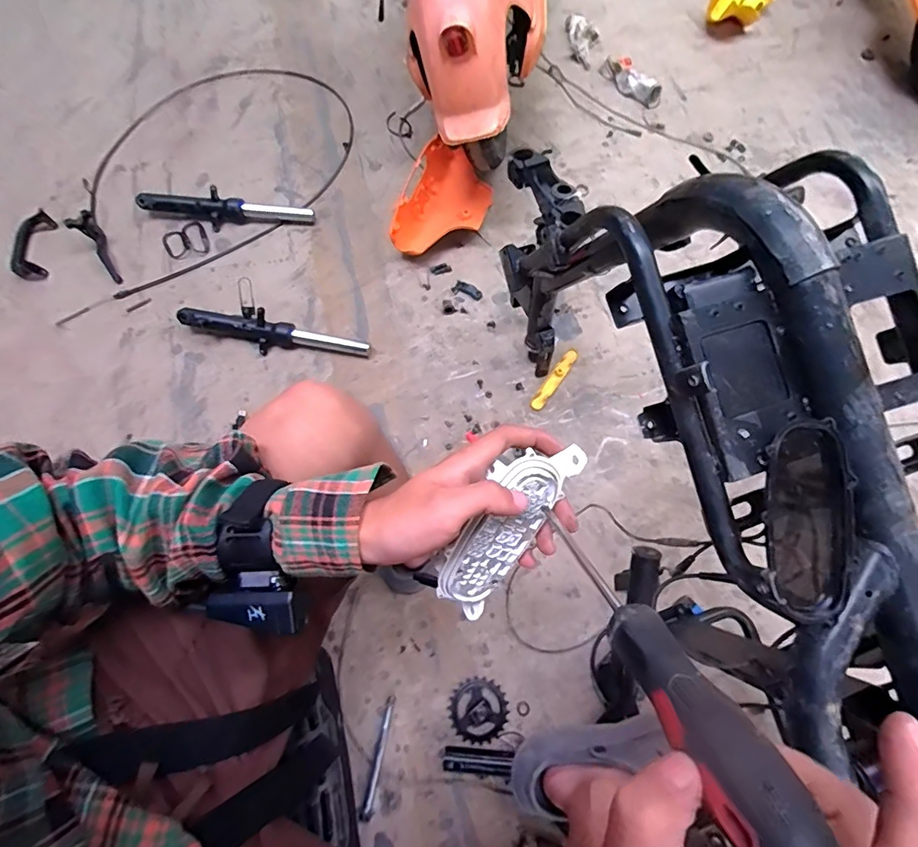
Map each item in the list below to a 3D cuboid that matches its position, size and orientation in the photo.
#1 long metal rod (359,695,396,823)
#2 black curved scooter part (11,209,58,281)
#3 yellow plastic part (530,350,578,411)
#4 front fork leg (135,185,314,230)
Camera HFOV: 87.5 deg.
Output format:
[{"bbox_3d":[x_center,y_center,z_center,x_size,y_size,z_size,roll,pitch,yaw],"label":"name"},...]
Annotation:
[{"bbox_3d":[-0.115,0.482,0.694,0.016,0.016,0.152,12,70,3],"label":"long metal rod"},{"bbox_3d":[-0.831,-0.351,0.933,0.060,0.044,0.144,0,69,0],"label":"black curved scooter part"},{"bbox_3d":[0.186,-0.086,0.925,0.024,0.006,0.150,34,73,10],"label":"yellow plastic part"},{"bbox_3d":[-0.481,-0.442,0.998,0.344,0.066,0.045,0,70,-15],"label":"front fork leg"}]

